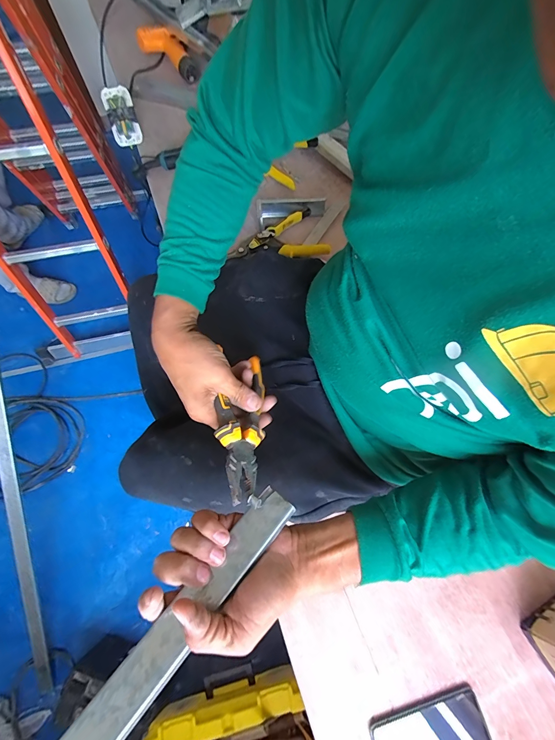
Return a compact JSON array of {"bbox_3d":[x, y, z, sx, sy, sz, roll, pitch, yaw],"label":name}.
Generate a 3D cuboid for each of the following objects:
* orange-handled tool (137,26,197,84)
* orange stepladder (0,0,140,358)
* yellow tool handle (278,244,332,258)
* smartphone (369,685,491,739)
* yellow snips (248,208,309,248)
[{"bbox_3d":[-0.302,-0.868,0.870,0.122,0.059,0.157,-23,73,-10],"label":"orange-handled tool"},{"bbox_3d":[-0.779,-0.672,0.941,0.405,1.022,0.710,-16,72,-8],"label":"orange stepladder"},{"bbox_3d":[0.059,-0.262,0.689,0.113,0.014,0.029,-9,71,-6],"label":"yellow tool handle"},{"bbox_3d":[0.208,0.499,0.427,0.154,0.016,0.071,-15,71,-8],"label":"smartphone"},{"bbox_3d":[0.005,-0.317,0.701,0.171,0.016,0.022,-40,76,-15],"label":"yellow snips"}]

